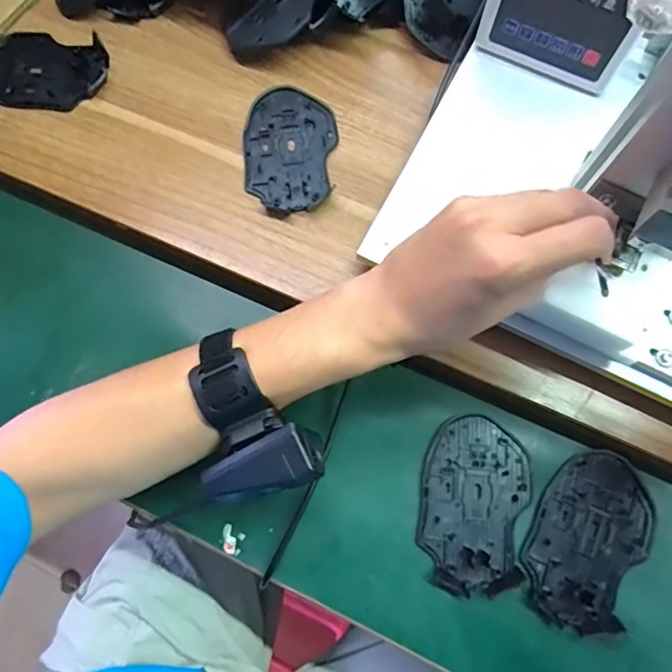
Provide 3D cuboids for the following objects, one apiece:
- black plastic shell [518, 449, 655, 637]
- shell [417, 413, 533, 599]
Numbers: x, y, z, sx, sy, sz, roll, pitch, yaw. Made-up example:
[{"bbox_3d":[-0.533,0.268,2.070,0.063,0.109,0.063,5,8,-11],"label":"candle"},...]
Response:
[{"bbox_3d":[0.173,0.139,0.348,0.073,0.009,0.116,27,76,8],"label":"black plastic shell"},{"bbox_3d":[0.097,0.116,0.354,0.073,0.010,0.115,7,74,3],"label":"shell"}]

